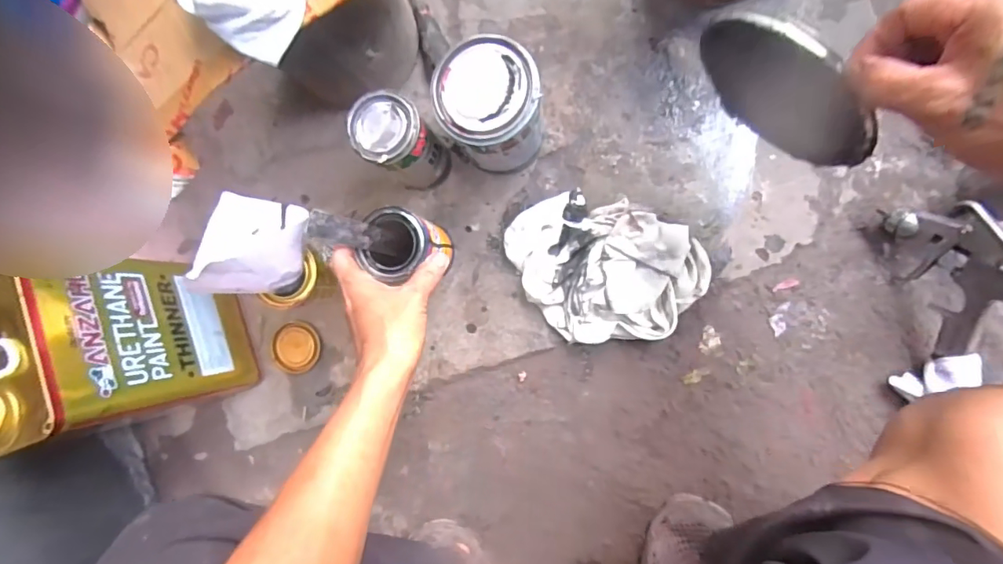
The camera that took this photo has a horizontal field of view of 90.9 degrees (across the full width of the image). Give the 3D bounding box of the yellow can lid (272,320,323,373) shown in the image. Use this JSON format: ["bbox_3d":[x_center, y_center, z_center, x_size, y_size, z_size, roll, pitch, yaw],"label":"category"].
[{"bbox_3d":[-0.264,0.084,0.631,0.061,0.005,0.065,0,91,8],"label":"yellow can lid"}]

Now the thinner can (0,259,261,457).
[{"bbox_3d":[-0.407,0.061,0.528,0.127,0.247,0.165,-14,88,8],"label":"thinner can"}]

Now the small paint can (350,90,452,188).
[{"bbox_3d":[-0.108,-0.151,0.550,0.074,0.133,0.070,0,91,8],"label":"small paint can"}]

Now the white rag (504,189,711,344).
[{"bbox_3d":[0.121,-0.019,0.568,0.226,0.051,0.175,-5,91,8],"label":"white rag"}]

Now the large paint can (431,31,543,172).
[{"bbox_3d":[-0.008,-0.182,0.532,0.101,0.148,0.103,0,91,8],"label":"large paint can"}]

